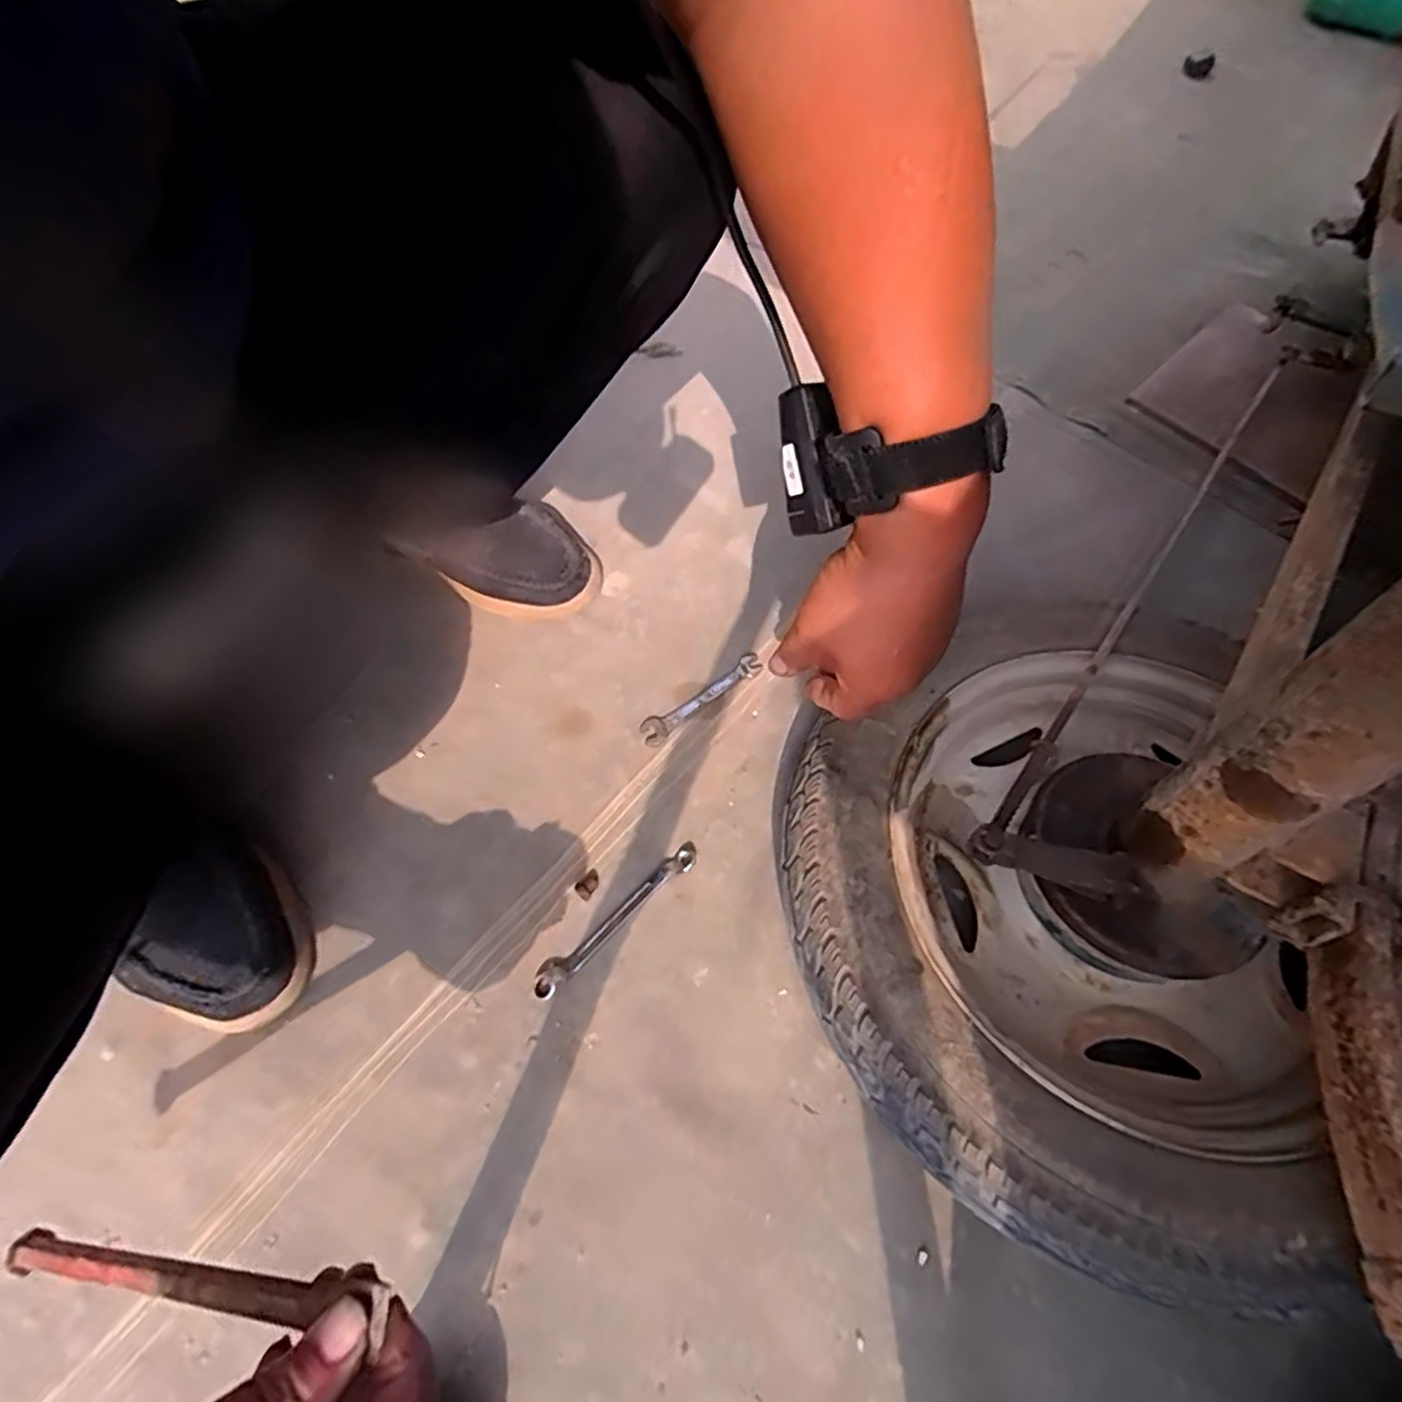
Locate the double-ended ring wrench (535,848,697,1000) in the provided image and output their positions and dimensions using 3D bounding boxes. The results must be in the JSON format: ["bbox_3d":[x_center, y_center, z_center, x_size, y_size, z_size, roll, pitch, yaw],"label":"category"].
[{"bbox_3d":[-0.059,0.153,0.498,0.140,0.011,0.018,-39,72,-19],"label":"double-ended ring wrench"}]

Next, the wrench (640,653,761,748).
[{"bbox_3d":[0.002,-0.004,0.585,0.124,0.004,0.023,-37,71,-18],"label":"wrench"}]

